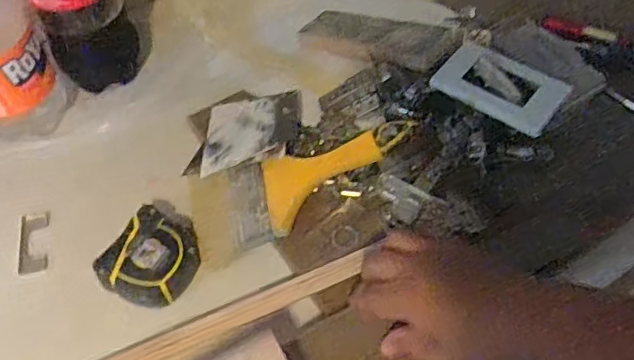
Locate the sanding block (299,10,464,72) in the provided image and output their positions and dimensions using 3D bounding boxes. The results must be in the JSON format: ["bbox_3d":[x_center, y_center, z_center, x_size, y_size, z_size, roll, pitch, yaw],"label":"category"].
[{"bbox_3d":[0.061,-0.159,0.631,0.182,0.023,0.061,22,57,31],"label":"sanding block"}]

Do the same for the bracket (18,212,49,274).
[{"bbox_3d":[-0.271,0.060,0.547,0.027,0.009,0.060,-9,56,-7],"label":"bracket"}]

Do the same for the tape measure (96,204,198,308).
[{"bbox_3d":[-0.147,0.071,0.513,0.077,0.036,0.087,22,58,14],"label":"tape measure"}]

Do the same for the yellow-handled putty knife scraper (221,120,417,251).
[{"bbox_3d":[-0.002,-0.008,0.513,0.179,0.020,0.074,-27,56,13],"label":"yellow-handled putty knife scraper"}]

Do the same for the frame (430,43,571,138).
[{"bbox_3d":[0.185,-0.096,0.576,0.120,0.010,0.071,32,77,22],"label":"frame"}]

